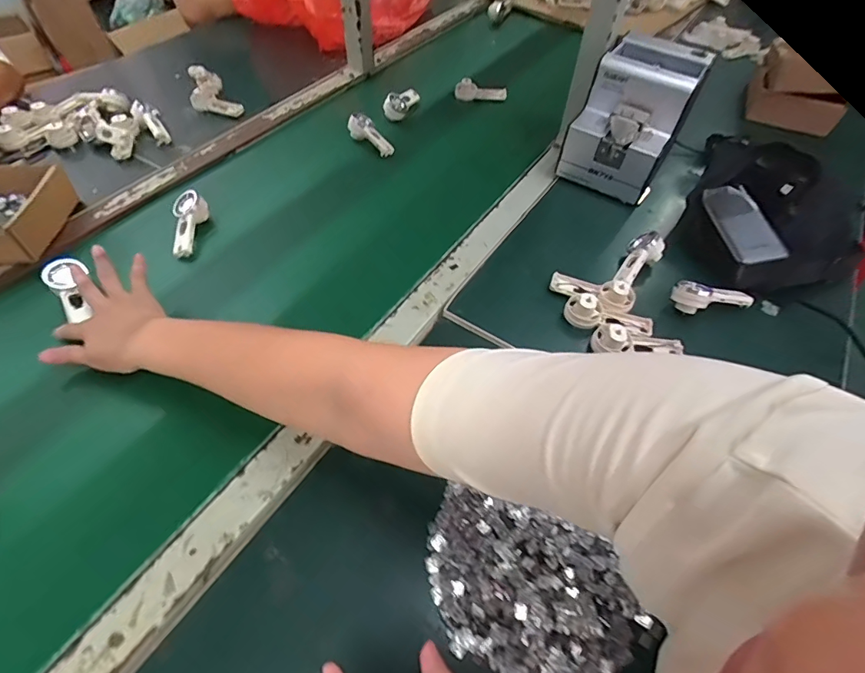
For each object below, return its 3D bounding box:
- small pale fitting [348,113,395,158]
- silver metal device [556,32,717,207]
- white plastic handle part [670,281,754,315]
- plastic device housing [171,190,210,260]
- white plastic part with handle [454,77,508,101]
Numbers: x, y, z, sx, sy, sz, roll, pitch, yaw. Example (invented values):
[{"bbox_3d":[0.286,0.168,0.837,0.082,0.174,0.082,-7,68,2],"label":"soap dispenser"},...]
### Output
[{"bbox_3d":[-0.097,-0.324,0.749,0.090,0.031,0.030,43,59,6],"label":"small pale fitting"},{"bbox_3d":[0.304,-0.341,0.698,0.139,0.168,0.233,24,54,15],"label":"silver metal device"},{"bbox_3d":[0.327,-0.048,0.537,0.092,0.025,0.031,-7,52,-8],"label":"white plastic handle part"},{"bbox_3d":[-0.320,-0.145,0.601,0.040,0.024,0.094,-1,67,-4],"label":"plastic device housing"},{"bbox_3d":[0.090,-0.456,0.858,0.097,0.030,0.034,8,51,3],"label":"white plastic part with handle"}]

